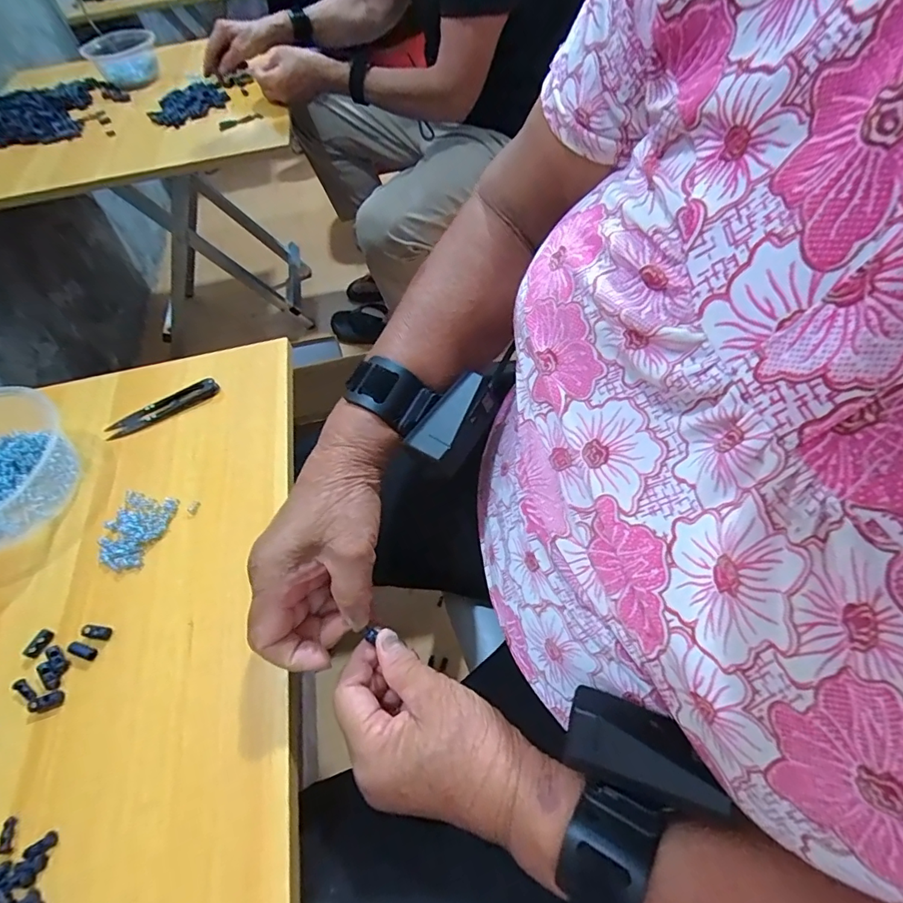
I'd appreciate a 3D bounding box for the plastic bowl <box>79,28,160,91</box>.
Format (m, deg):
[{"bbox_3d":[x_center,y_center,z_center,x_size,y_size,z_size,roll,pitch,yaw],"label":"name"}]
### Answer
[{"bbox_3d":[-0.622,-0.757,0.915,0.123,0.067,0.153,-22,56,-9],"label":"plastic bowl"}]

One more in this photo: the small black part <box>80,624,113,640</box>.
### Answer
[{"bbox_3d":[-0.245,0.124,0.331,0.021,0.004,0.009,3,57,5],"label":"small black part"}]

